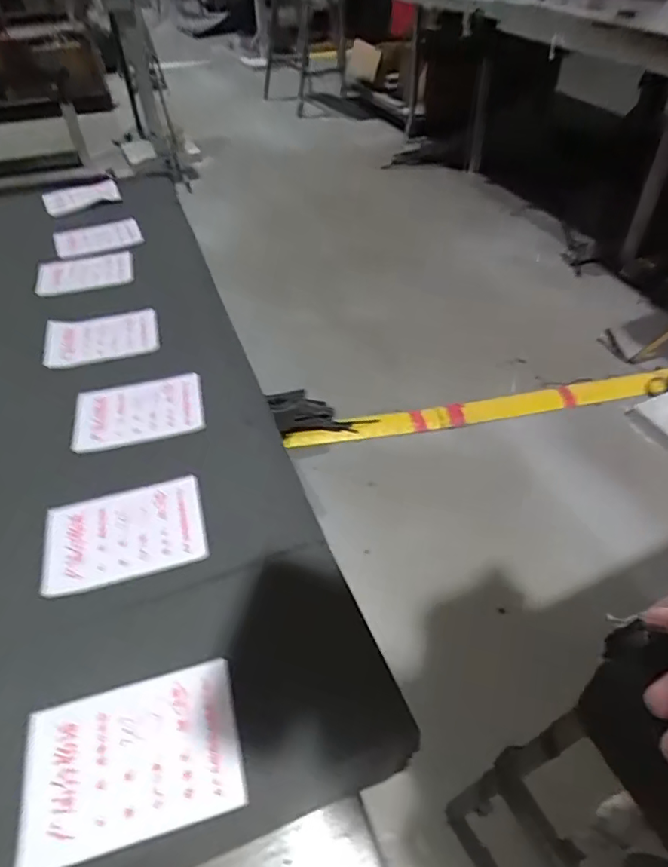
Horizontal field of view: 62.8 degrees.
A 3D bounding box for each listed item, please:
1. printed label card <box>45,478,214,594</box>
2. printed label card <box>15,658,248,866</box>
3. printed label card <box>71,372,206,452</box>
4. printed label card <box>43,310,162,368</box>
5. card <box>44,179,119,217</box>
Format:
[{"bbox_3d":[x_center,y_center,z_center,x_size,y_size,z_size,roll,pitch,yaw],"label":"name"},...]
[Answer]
[{"bbox_3d":[-0.148,0.070,0.389,0.107,0.005,0.075,-13,47,-11],"label":"printed label card"},{"bbox_3d":[-0.104,0.168,0.285,0.106,0.009,0.074,-12,44,-11],"label":"printed label card"},{"bbox_3d":[-0.171,-0.021,0.482,0.107,0.007,0.076,-12,48,-9],"label":"printed label card"},{"bbox_3d":[-0.239,-0.100,0.564,0.110,0.008,0.077,-14,45,-13],"label":"printed label card"},{"bbox_3d":[-0.372,-0.351,0.808,0.104,0.016,0.052,-24,54,-21],"label":"card"}]

